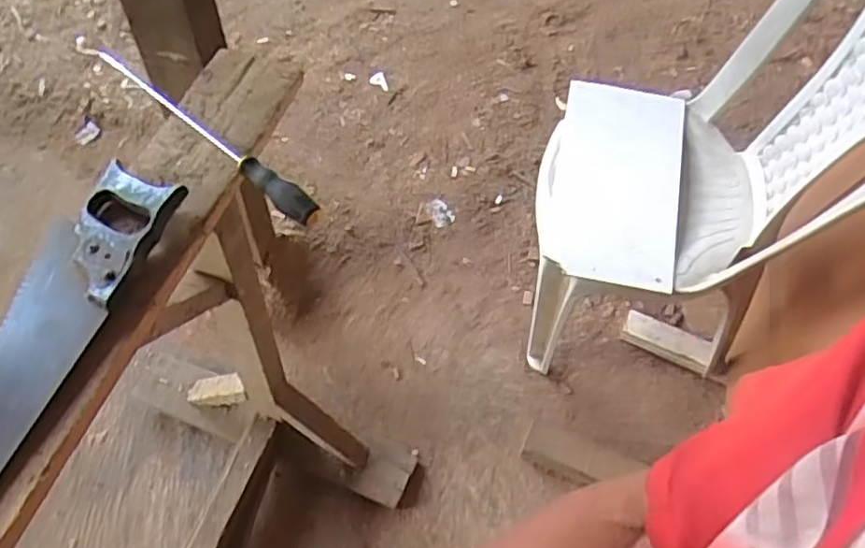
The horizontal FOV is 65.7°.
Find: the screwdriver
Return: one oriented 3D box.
[{"bbox_3d":[-0.249,-0.155,0.734,0.345,0.031,0.021,37,62,21],"label":"screwdriver"}]

